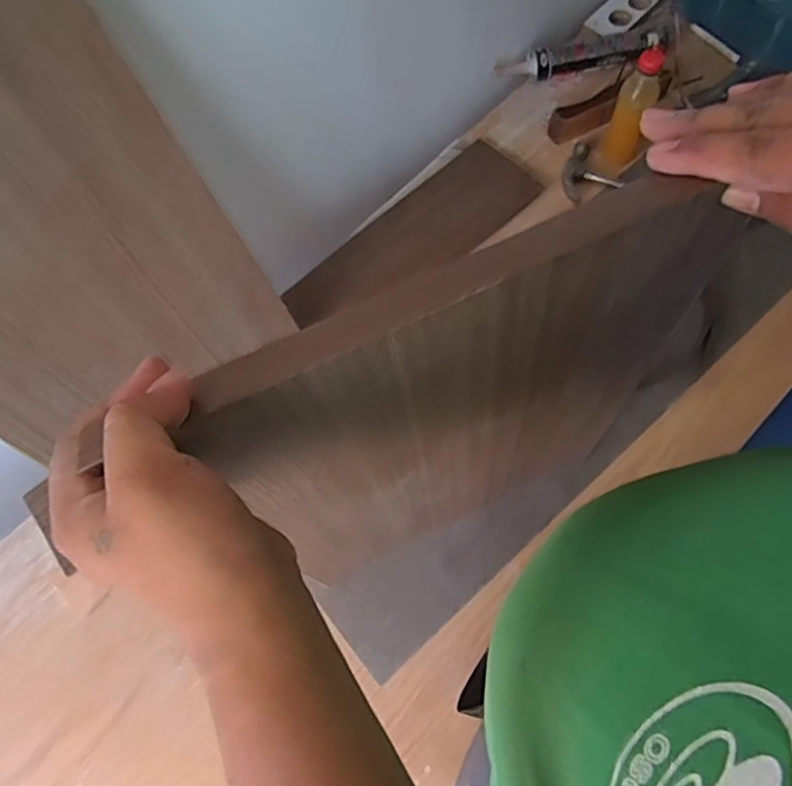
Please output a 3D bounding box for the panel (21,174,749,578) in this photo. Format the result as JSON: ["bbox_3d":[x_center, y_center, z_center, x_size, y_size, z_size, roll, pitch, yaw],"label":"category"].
[{"bbox_3d":[0.055,0.040,0.489,0.353,0.542,0.022,-28,68,3],"label":"panel"}]

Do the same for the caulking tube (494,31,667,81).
[{"bbox_3d":[0.294,-0.545,0.986,0.267,0.043,0.044,-7,69,2],"label":"caulking tube"}]

